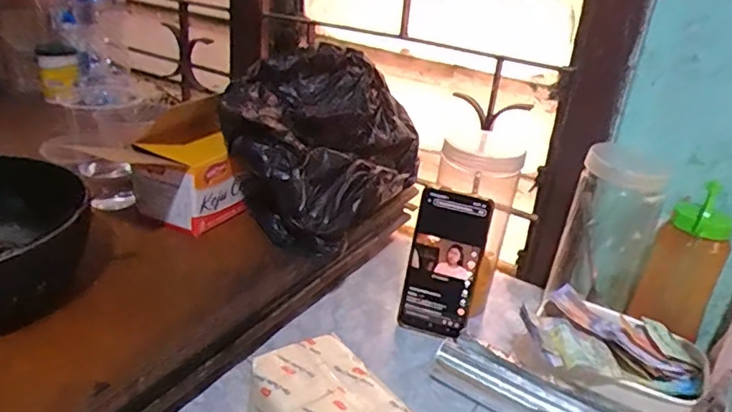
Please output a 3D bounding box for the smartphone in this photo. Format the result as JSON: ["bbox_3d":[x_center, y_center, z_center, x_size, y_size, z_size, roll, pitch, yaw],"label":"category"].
[{"bbox_3d":[0.085,0.064,0.617,0.073,0.164,0.014,13,14,10],"label":"smartphone"}]

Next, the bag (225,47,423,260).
[{"bbox_3d":[-0.048,-0.079,0.678,0.164,0.172,0.259,15,27,19],"label":"bag"}]

